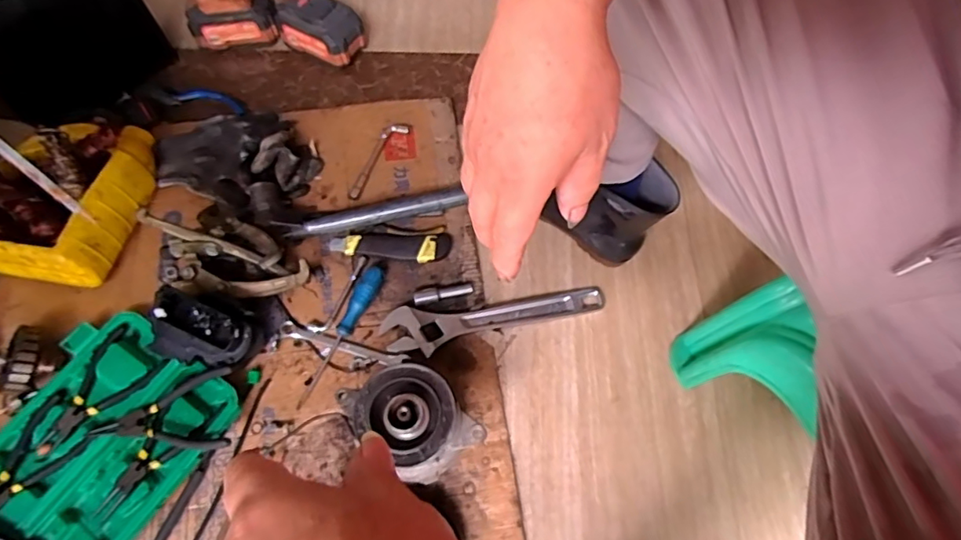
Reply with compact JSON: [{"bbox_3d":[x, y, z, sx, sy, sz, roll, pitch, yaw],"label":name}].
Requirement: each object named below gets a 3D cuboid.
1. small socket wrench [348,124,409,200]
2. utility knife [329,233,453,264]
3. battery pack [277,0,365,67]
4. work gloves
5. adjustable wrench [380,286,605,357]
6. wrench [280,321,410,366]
[{"bbox_3d":[-0.154,-0.162,0.793,0.030,0.009,0.147,26,65,10],"label":"small socket wrench"},{"bbox_3d":[-0.121,-0.036,0.735,0.161,0.020,0.042,5,63,0],"label":"utility knife"},{"bbox_3d":[-0.251,-0.384,0.861,0.125,0.084,0.077,29,66,11],"label":"battery pack"},{"bbox_3d":[-0.342,-0.173,0.769,0.222,0.065,0.167,19,64,7],"label":"work gloves"},{"bbox_3d":[0.021,0.064,0.699,0.285,0.020,0.059,-7,64,-6],"label":"adjustable wrench"},{"bbox_3d":[-0.172,0.094,0.679,0.165,0.013,0.023,15,64,4],"label":"wrench"}]

